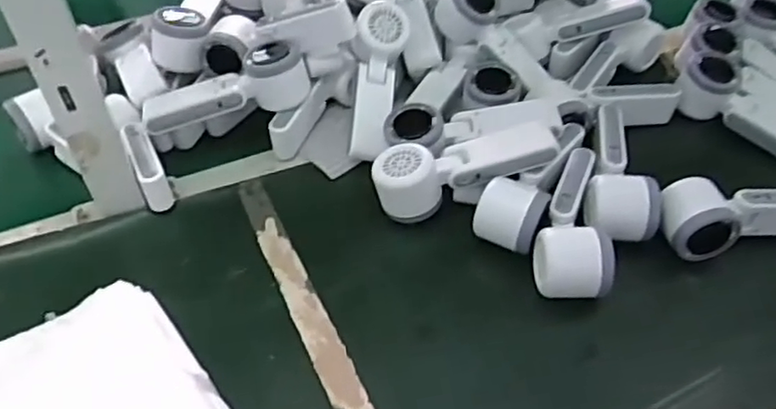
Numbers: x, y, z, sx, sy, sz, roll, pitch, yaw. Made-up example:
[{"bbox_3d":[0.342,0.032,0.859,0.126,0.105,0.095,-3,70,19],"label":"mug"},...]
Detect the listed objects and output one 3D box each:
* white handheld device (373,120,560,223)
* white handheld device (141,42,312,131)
[{"bbox_3d":[0.072,-0.035,0.594,0.167,0.053,0.056,-18,50,0],"label":"white handheld device"},{"bbox_3d":[-0.162,-0.120,0.640,0.166,0.057,0.051,-12,47,-11],"label":"white handheld device"}]

